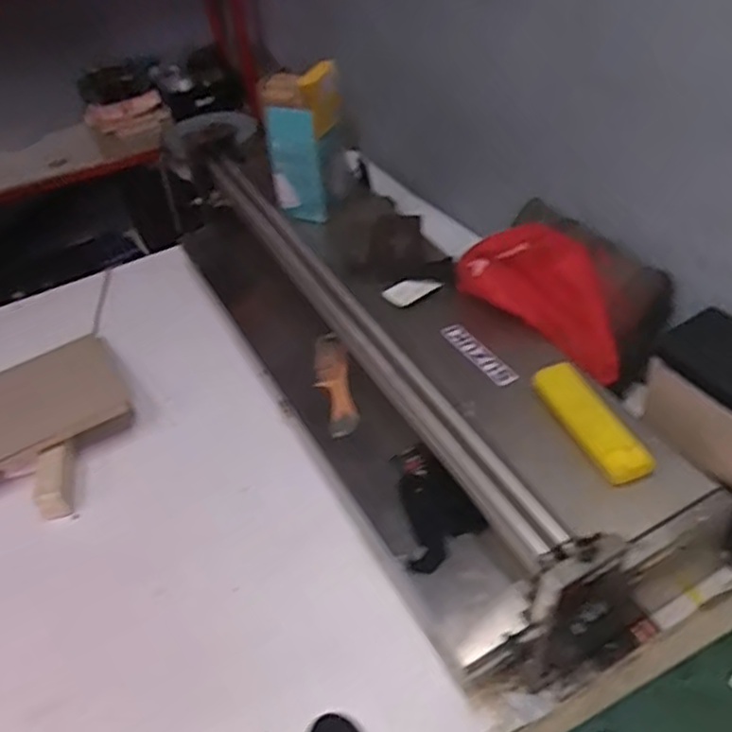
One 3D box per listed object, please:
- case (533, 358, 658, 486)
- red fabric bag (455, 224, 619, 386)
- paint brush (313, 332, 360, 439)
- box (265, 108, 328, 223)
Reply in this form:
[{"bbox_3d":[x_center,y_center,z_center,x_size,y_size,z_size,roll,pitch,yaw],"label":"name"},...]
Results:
[{"bbox_3d":[0.274,0.064,0.834,0.056,0.035,0.180,-19,47,-13],"label":"case"},{"bbox_3d":[0.255,-0.103,0.983,0.239,0.175,0.065,20,50,23],"label":"red fabric bag"},{"bbox_3d":[-0.051,0.023,1.090,0.053,0.031,0.229,-9,45,-4],"label":"paint brush"},{"bbox_3d":[-0.125,-0.346,1.189,0.083,0.184,0.067,-10,45,-4],"label":"box"}]

